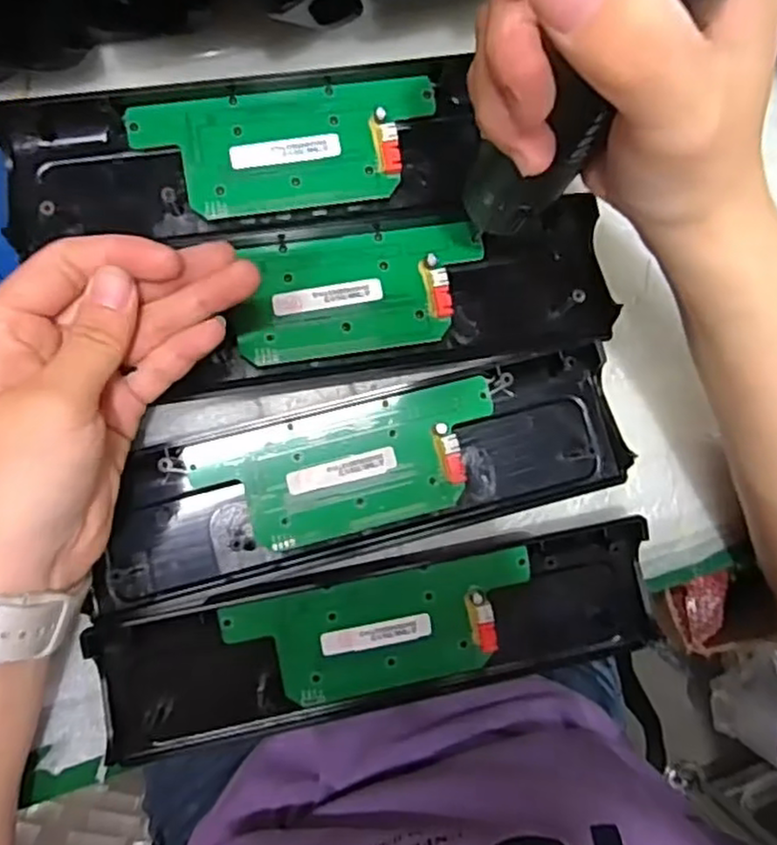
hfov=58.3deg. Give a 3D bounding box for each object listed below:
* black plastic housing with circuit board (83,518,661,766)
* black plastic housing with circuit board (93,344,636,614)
[{"bbox_3d":[0.000,0.097,0.309,0.245,0.024,0.063,-11,88,-6],"label":"black plastic housing with circuit board"},{"bbox_3d":[-0.011,0.020,0.315,0.234,0.023,0.074,-12,88,-6],"label":"black plastic housing with circuit board"}]

